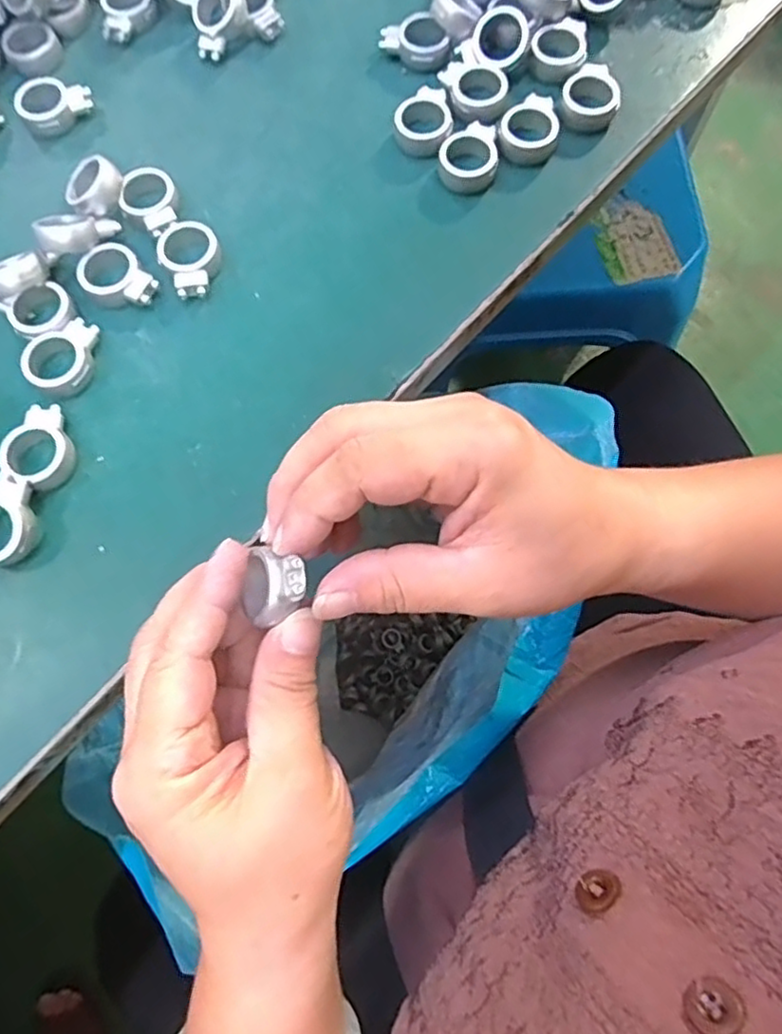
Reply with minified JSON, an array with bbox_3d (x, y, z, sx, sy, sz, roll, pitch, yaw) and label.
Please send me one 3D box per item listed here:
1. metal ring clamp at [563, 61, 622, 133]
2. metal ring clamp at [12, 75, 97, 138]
[{"bbox_3d":[0.091,-0.191,0.300,0.026,0.009,0.032,8,74,4],"label":"metal ring clamp"},{"bbox_3d":[-0.158,-0.193,0.307,0.033,0.013,0.022,-32,76,-7],"label":"metal ring clamp"}]

